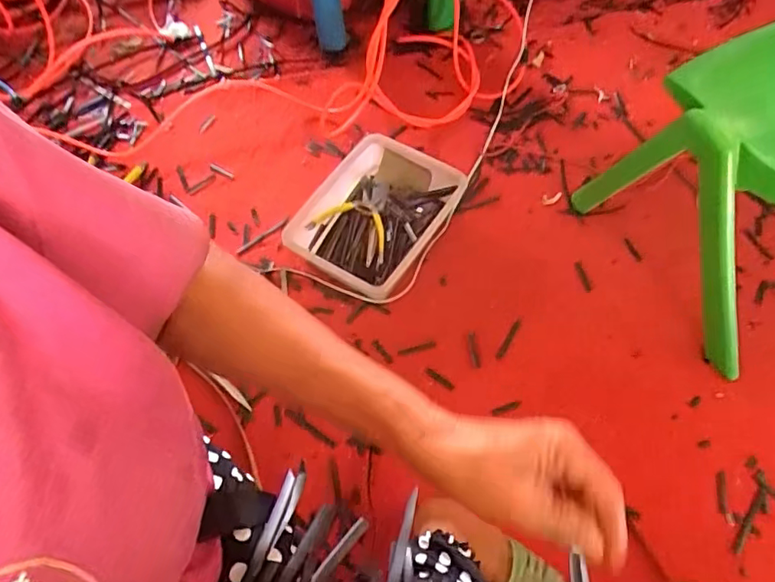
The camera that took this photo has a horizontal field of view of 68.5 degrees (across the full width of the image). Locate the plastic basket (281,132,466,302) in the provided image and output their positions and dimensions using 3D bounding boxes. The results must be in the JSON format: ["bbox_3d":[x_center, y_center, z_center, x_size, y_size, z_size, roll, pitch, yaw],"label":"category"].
[{"bbox_3d":[-0.018,-0.127,0.992,0.226,0.122,0.270,26,66,17],"label":"plastic basket"}]

